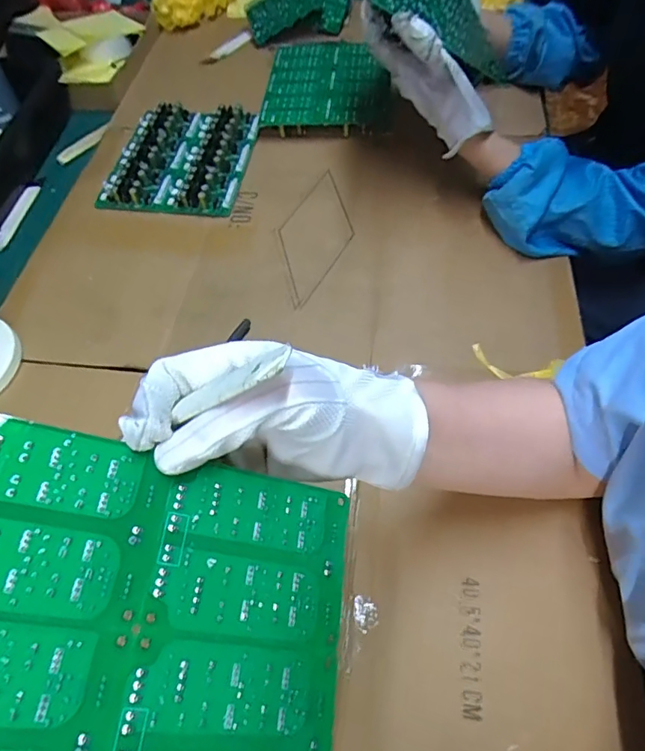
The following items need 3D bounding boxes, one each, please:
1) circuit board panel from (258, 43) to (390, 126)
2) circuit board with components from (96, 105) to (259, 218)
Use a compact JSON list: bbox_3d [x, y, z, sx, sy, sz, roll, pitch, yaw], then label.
[{"bbox_3d":[0.005,-0.434,0.748,0.176,0.023,0.209,2,59,5],"label":"circuit board panel"},{"bbox_3d":[-0.187,-0.295,0.673,0.174,0.018,0.195,5,58,7],"label":"circuit board with components"}]

